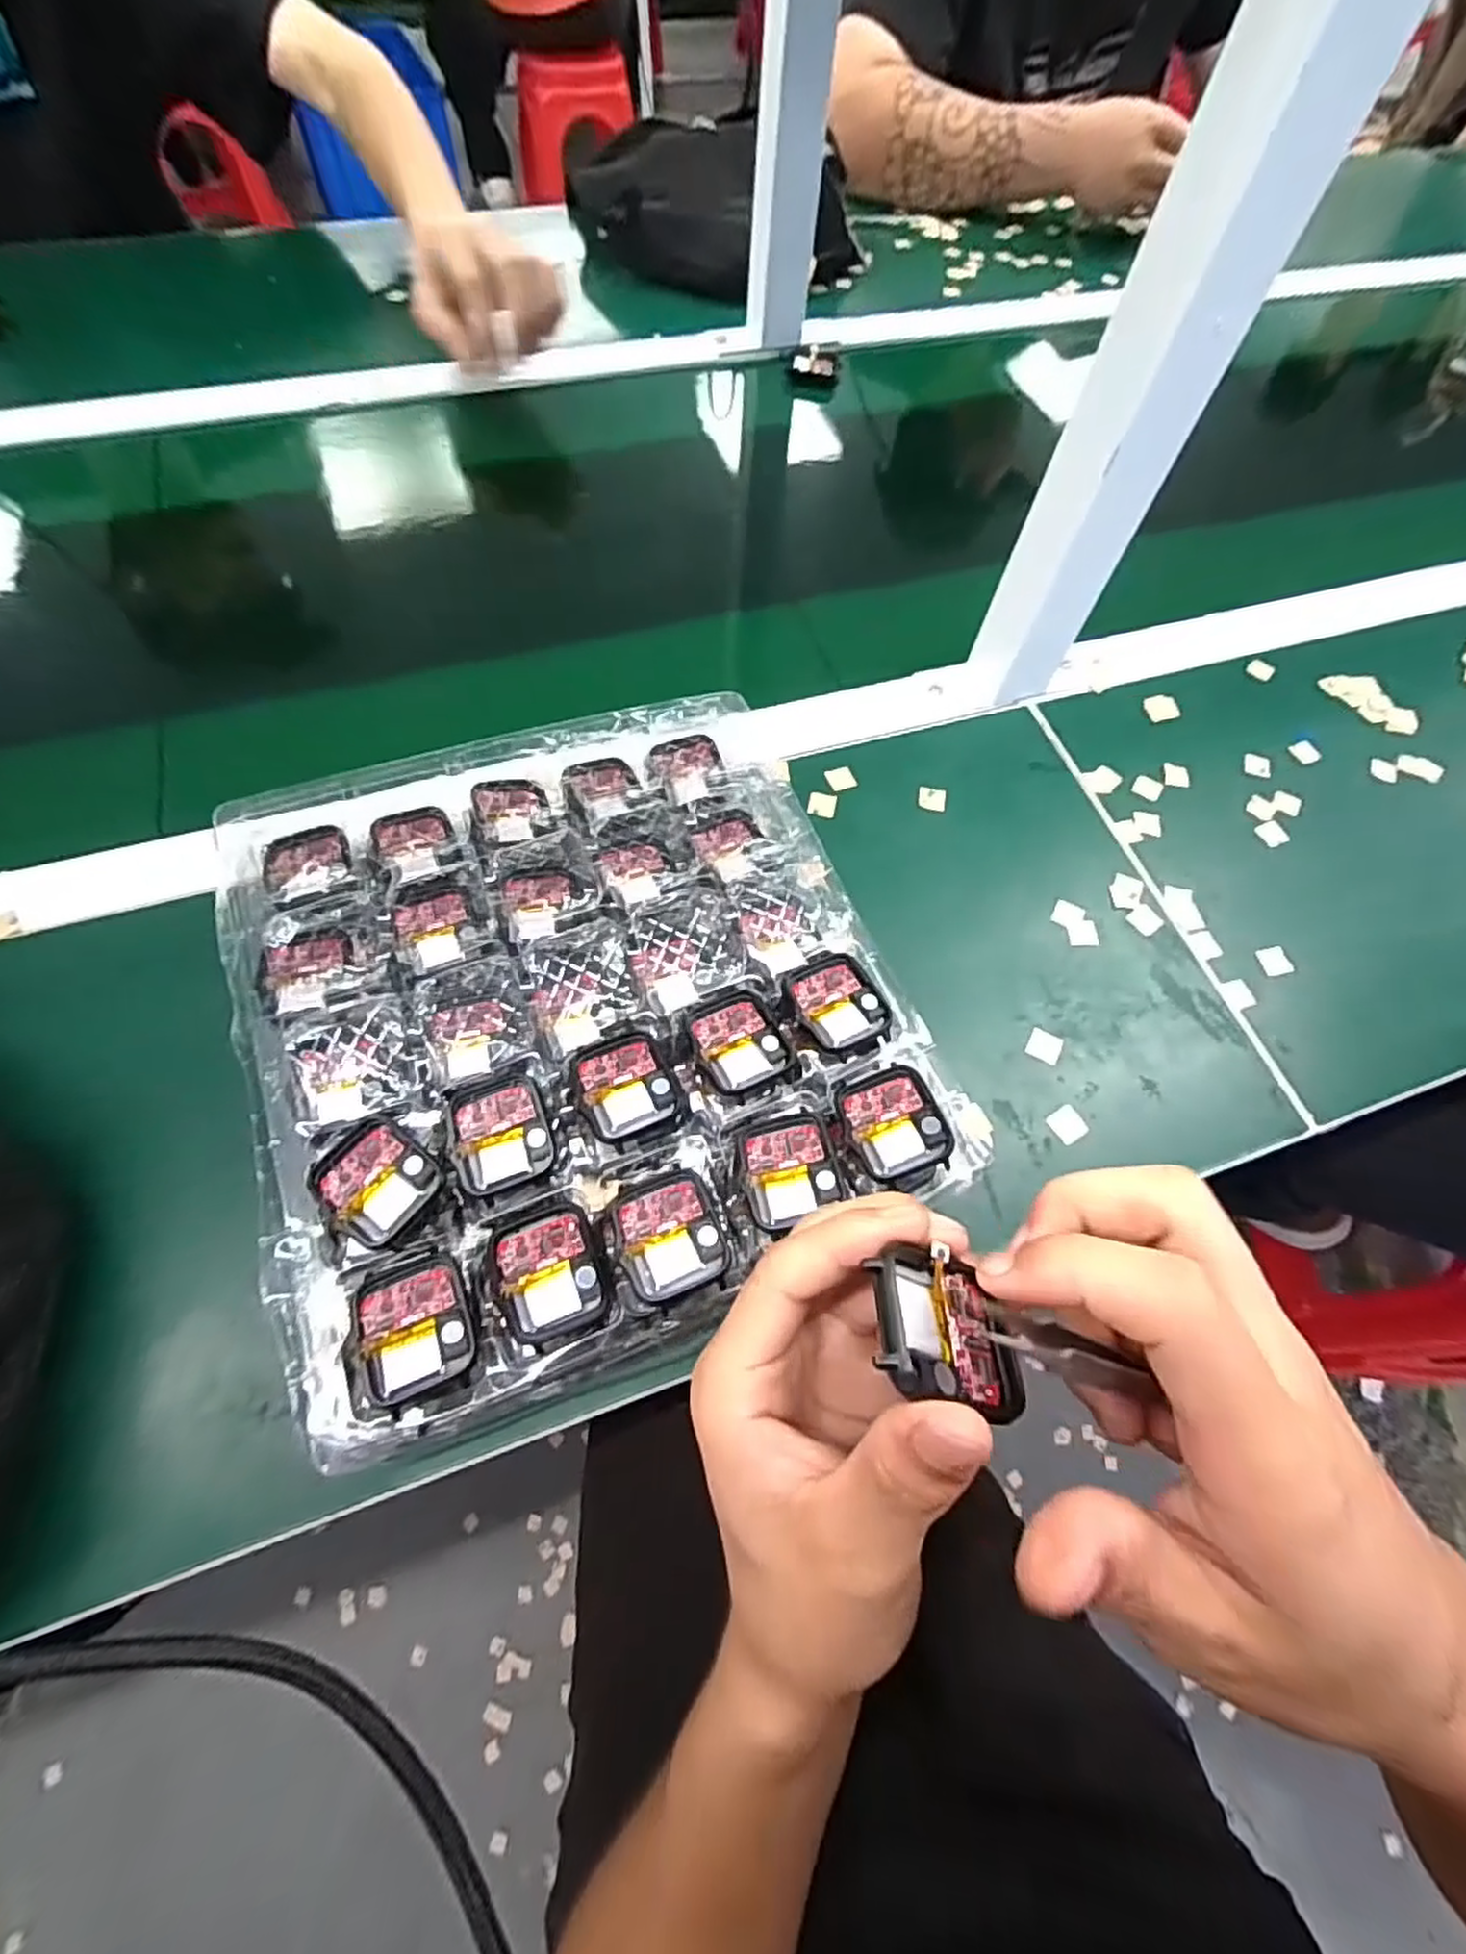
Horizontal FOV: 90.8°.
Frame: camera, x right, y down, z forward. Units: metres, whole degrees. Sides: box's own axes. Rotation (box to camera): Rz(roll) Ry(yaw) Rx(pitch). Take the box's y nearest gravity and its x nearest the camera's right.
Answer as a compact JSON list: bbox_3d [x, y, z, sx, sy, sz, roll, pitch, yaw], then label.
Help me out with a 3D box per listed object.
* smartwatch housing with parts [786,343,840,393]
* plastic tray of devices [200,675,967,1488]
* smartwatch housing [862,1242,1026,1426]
[{"bbox_3d":[0.070,-0.533,0.638,0.046,0.022,0.037,11,65,3],"label":"smartwatch housing with parts"},{"bbox_3d":[-0.068,0.010,0.317,0.259,0.024,0.286,-19,67,-11],"label":"plastic tray of devices"},{"bbox_3d":[0.053,0.088,0.183,0.052,0.006,0.035,30,40,-22],"label":"smartwatch housing"}]

